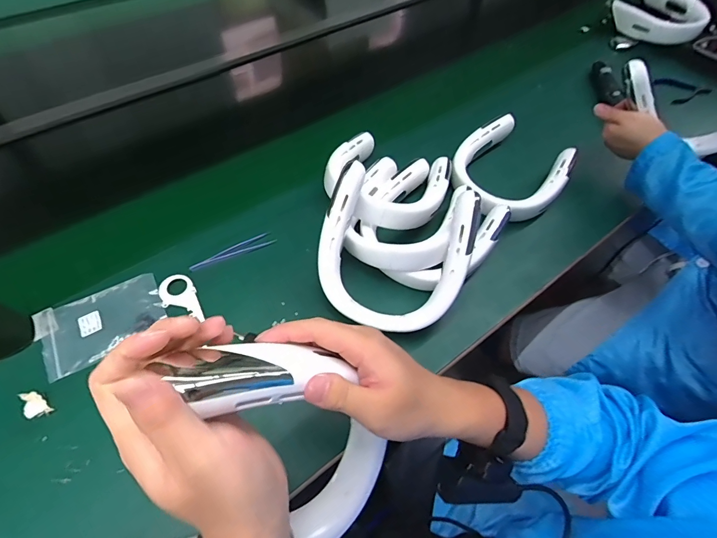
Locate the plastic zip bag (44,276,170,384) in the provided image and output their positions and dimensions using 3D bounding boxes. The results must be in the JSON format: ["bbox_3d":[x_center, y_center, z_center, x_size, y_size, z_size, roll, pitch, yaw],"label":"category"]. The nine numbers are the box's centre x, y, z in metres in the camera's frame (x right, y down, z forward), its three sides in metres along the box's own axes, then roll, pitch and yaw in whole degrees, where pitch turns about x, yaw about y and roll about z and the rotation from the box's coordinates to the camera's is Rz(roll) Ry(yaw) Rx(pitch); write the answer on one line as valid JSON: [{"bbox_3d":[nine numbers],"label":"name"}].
[{"bbox_3d":[-0.341,0.071,0.515,0.146,0.008,0.097,-24,67,-16],"label":"plastic zip bag"}]

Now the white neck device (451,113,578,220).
[{"bbox_3d":[0.261,-0.179,0.656,0.180,0.048,0.179,36,63,17],"label":"white neck device"}]

